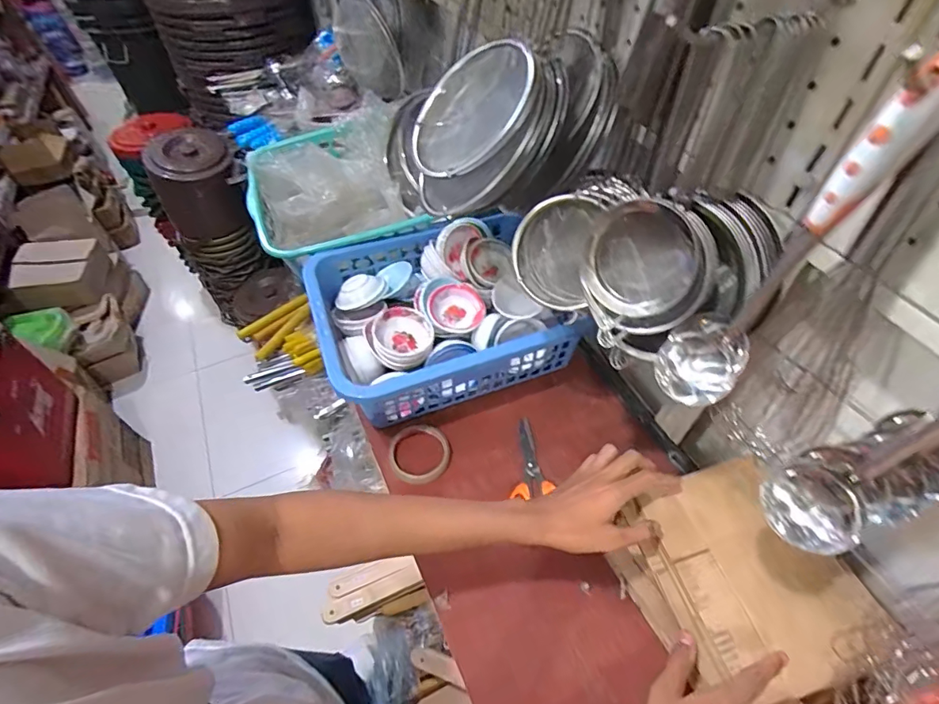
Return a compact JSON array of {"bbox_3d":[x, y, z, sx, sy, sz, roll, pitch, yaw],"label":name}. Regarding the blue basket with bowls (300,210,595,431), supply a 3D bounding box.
[{"bbox_3d":[-0.054,-0.065,0.768,0.355,0.160,0.318,-20,53,-13],"label":"blue basket with bowls"}]

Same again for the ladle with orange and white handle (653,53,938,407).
[{"bbox_3d":[0.203,-0.062,0.311,0.068,0.248,0.080,35,60,26],"label":"ladle with orange and white handle"}]

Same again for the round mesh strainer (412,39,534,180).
[{"bbox_3d":[0.005,-0.269,0.522,0.156,0.034,0.149,-17,62,36],"label":"round mesh strainer"}]

